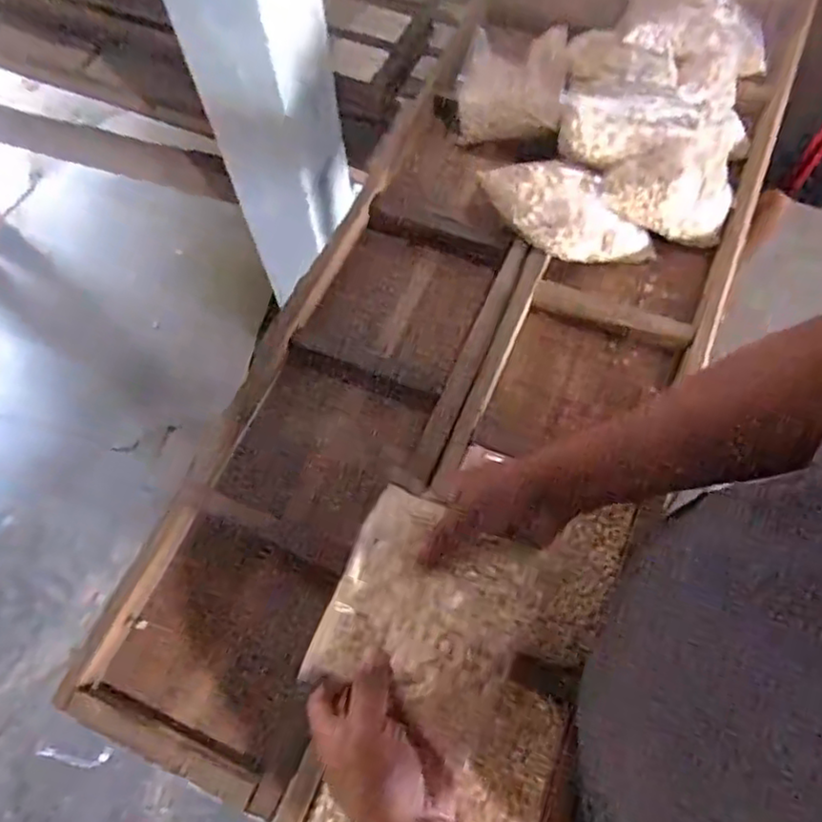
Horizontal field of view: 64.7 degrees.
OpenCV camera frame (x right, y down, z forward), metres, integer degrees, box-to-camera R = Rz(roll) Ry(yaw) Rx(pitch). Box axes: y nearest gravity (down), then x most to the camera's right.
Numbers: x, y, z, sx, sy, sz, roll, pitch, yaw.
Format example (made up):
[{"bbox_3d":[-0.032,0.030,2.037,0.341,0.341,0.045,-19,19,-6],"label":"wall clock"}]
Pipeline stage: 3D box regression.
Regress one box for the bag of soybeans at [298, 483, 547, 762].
[{"bbox_3d":[0.012,0.152,0.508,0.151,0.062,0.161,24,68,11],"label":"bag of soybeans"}]

